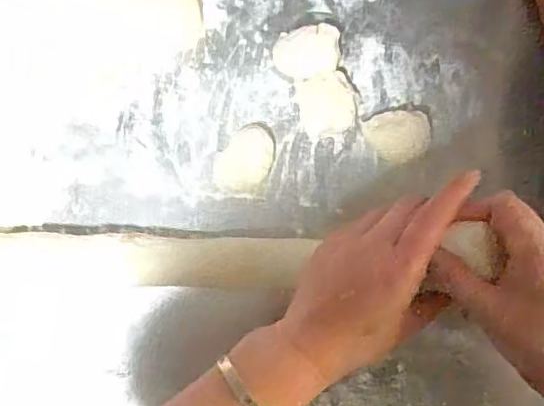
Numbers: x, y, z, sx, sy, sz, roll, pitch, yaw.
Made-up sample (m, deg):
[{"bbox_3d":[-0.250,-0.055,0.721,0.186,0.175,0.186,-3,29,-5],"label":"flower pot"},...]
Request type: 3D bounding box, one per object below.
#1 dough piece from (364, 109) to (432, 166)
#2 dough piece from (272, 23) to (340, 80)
[{"bbox_3d":[0.097,-0.050,0.444,0.047,0.016,0.039,-4,90,4],"label":"dough piece"},{"bbox_3d":[0.027,-0.116,0.446,0.049,0.025,0.037,1,91,4],"label":"dough piece"}]

